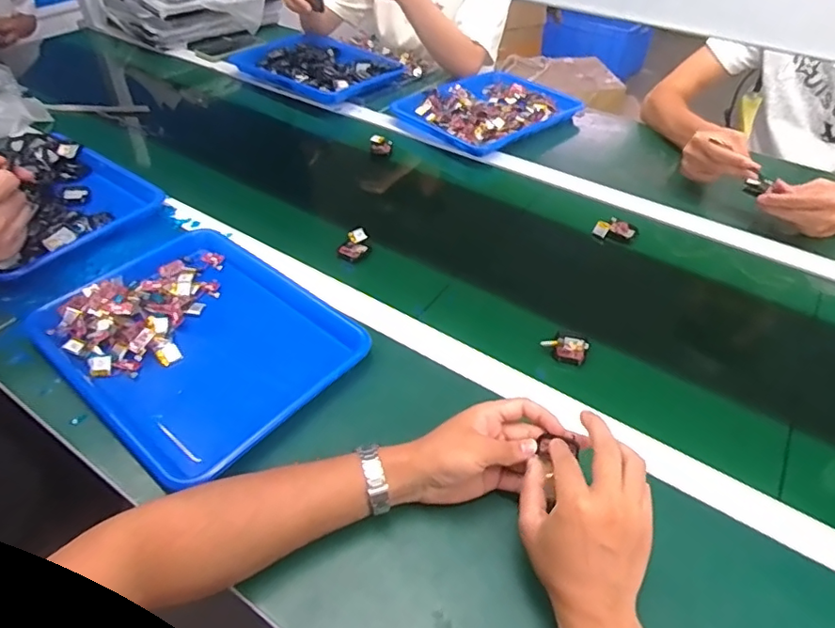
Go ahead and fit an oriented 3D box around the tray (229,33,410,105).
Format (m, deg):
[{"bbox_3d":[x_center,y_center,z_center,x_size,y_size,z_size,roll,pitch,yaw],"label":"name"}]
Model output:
[{"bbox_3d":[-0.207,-0.520,1.139,0.314,0.032,0.225,35,54,29],"label":"tray"}]

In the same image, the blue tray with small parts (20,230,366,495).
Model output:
[{"bbox_3d":[-0.248,0.028,0.639,0.335,0.042,0.266,32,52,27],"label":"blue tray with small parts"}]

